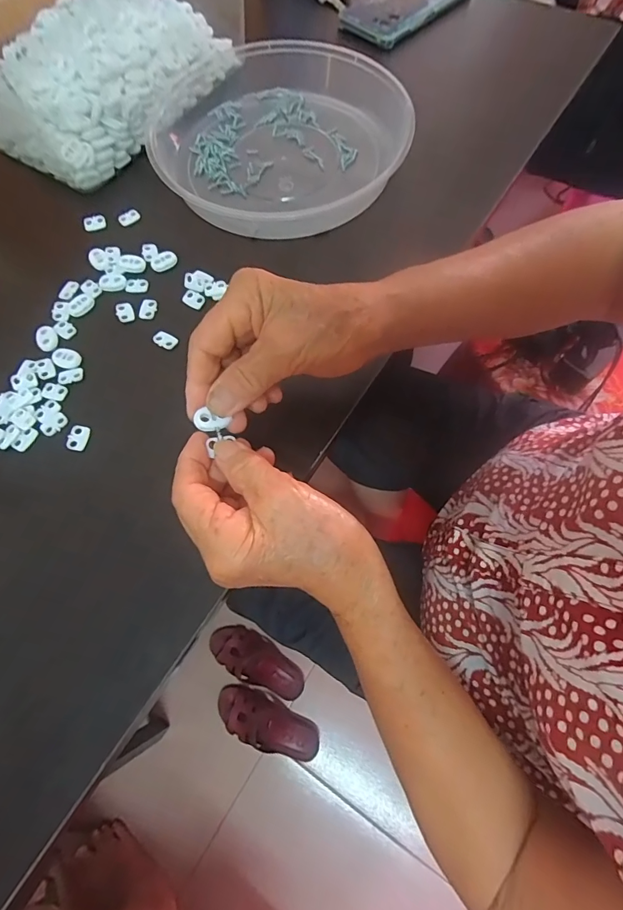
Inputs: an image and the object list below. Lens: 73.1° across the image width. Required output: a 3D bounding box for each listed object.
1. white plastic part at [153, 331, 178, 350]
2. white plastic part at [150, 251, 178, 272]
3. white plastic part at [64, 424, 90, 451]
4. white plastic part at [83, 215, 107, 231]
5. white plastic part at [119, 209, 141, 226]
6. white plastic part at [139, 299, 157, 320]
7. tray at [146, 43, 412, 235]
[{"bbox_3d":[-0.117,-0.092,0.335,0.019,0.004,0.012,32,73,12],"label":"white plastic part"},{"bbox_3d":[-0.128,-0.168,0.363,0.023,0.004,0.016,-30,71,-10],"label":"white plastic part"},{"bbox_3d":[-0.171,-0.013,0.306,0.014,0.004,0.020,9,69,4],"label":"white plastic part"},{"bbox_3d":[-0.199,-0.213,0.386,0.019,0.005,0.013,-11,69,-3],"label":"white plastic part"},{"bbox_3d":[-0.169,-0.220,0.389,0.020,0.004,0.013,-31,72,-10],"label":"white plastic part"},{"bbox_3d":[-0.136,-0.121,0.347,0.013,0.004,0.018,0,69,1],"label":"white plastic part"},{"bbox_3d":[-0.031,-0.308,0.404,0.236,0.040,0.236,0,69,1],"label":"tray"}]

